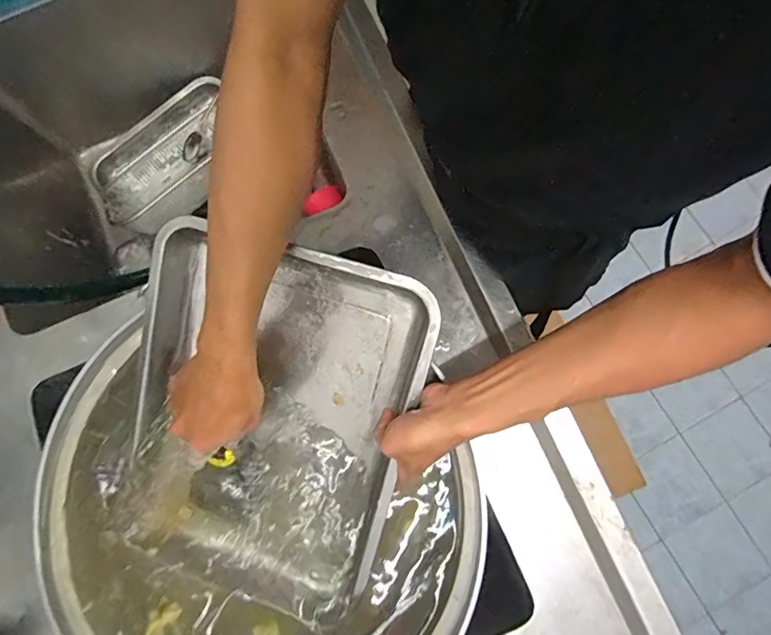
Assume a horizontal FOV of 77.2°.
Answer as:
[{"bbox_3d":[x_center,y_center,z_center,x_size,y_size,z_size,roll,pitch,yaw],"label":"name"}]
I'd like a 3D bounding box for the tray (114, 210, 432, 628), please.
[{"bbox_3d":[-0.126,0.111,0.491,0.281,0.078,0.366,17,94,4],"label":"tray"}]

